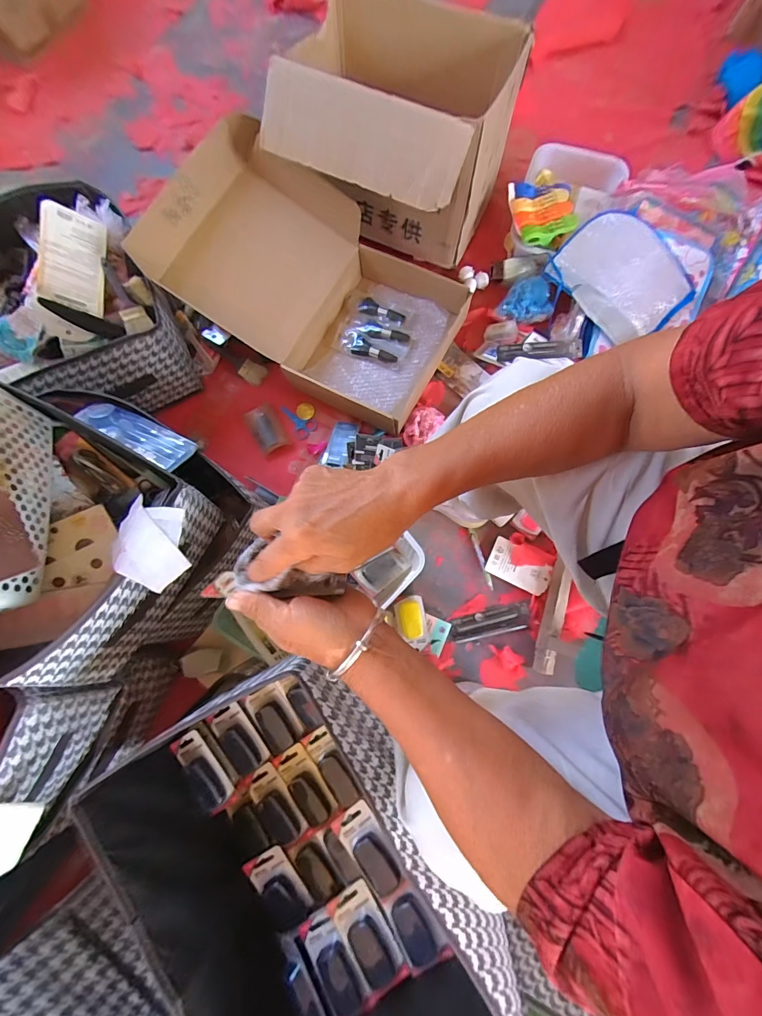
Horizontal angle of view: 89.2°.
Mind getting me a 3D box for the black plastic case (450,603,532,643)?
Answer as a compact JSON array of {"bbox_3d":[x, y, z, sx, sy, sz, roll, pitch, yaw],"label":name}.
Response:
[{"bbox_3d":[0.206,0.220,0.738,0.154,0.007,0.050,-13,79,-1],"label":"black plastic case"}]

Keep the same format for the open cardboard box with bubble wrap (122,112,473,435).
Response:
[{"bbox_3d":[-0.123,-0.446,0.751,0.527,0.205,0.367,27,81,6],"label":"open cardboard box with bubble wrap"}]

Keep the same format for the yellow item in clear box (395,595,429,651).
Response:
[{"bbox_3d":[0.059,0.215,0.728,0.053,0.016,0.092,-12,79,-1],"label":"yellow item in clear box"}]

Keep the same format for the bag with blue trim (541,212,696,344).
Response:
[{"bbox_3d":[0.497,-0.481,0.798,0.207,0.051,0.259,-41,81,-6],"label":"bag with blue trim"}]

